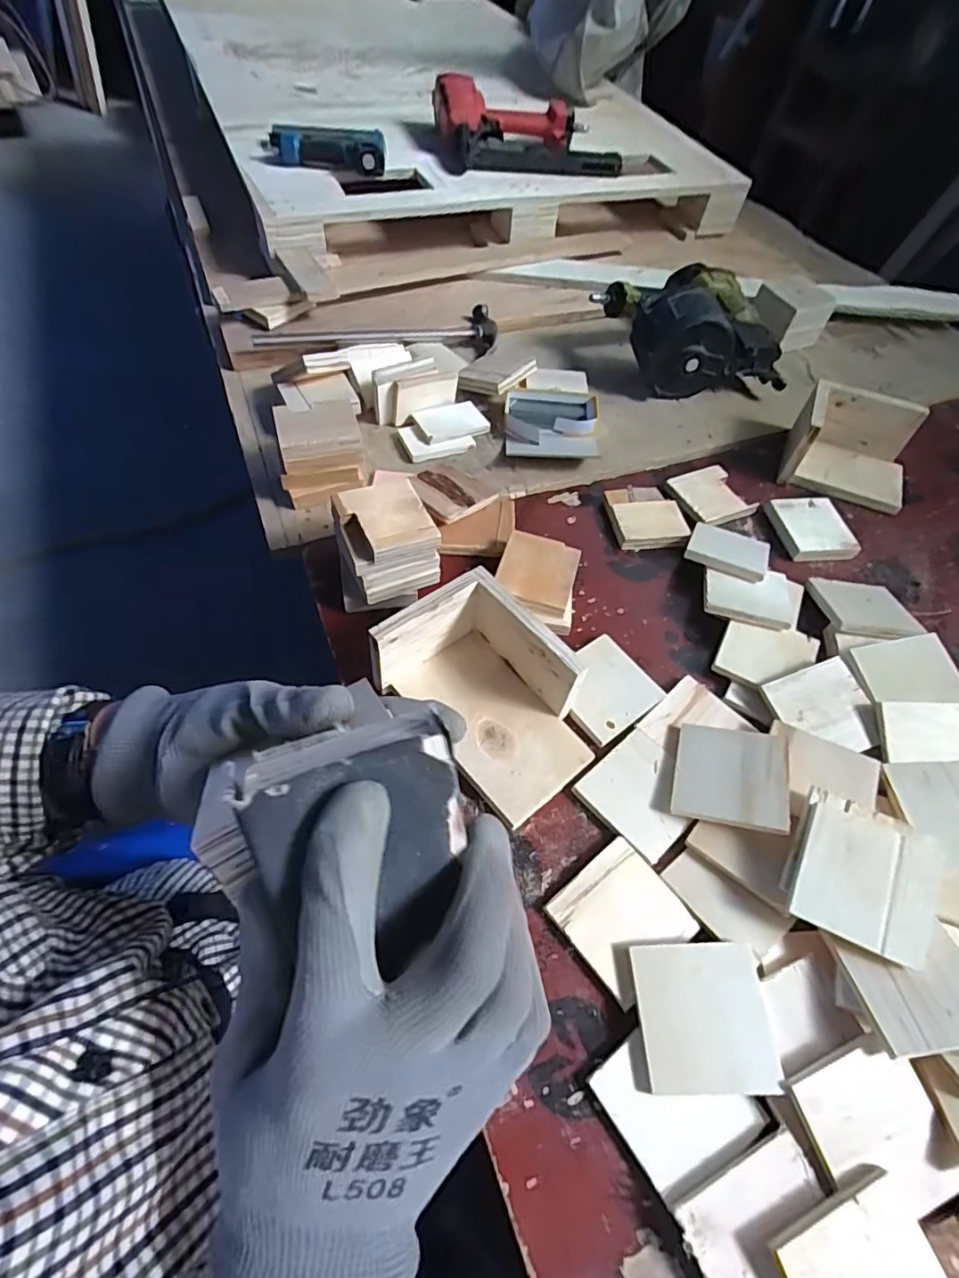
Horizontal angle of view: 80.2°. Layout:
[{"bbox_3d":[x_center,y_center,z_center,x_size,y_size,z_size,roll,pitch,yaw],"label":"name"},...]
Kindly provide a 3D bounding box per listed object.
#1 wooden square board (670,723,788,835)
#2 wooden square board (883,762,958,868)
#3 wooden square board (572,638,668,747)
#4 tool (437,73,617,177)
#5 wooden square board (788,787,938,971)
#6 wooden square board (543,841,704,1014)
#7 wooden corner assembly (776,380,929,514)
[{"bbox_3d":[0.217,0.116,0.494,0.089,0.013,0.089,2,50,27],"label":"wooden square board"},{"bbox_3d":[0.408,0.148,0.488,0.083,0.004,0.089,-4,53,5],"label":"wooden square board"},{"bbox_3d":[0.124,0.048,0.568,0.093,0.009,0.090,-33,67,-22],"label":"wooden square board"},{"bbox_3d":[0.089,-0.921,1.024,0.309,0.088,0.267,-14,61,-14],"label":"tool"},{"bbox_3d":[0.294,0.180,0.433,0.093,0.011,0.099,22,72,16],"label":"wooden square board"},{"bbox_3d":[0.113,0.220,0.452,0.089,0.006,0.087,-33,67,-23],"label":"wooden square board"},{"bbox_3d":[0.504,-0.263,0.759,0.154,0.078,0.131,22,59,8],"label":"wooden corner assembly"}]

